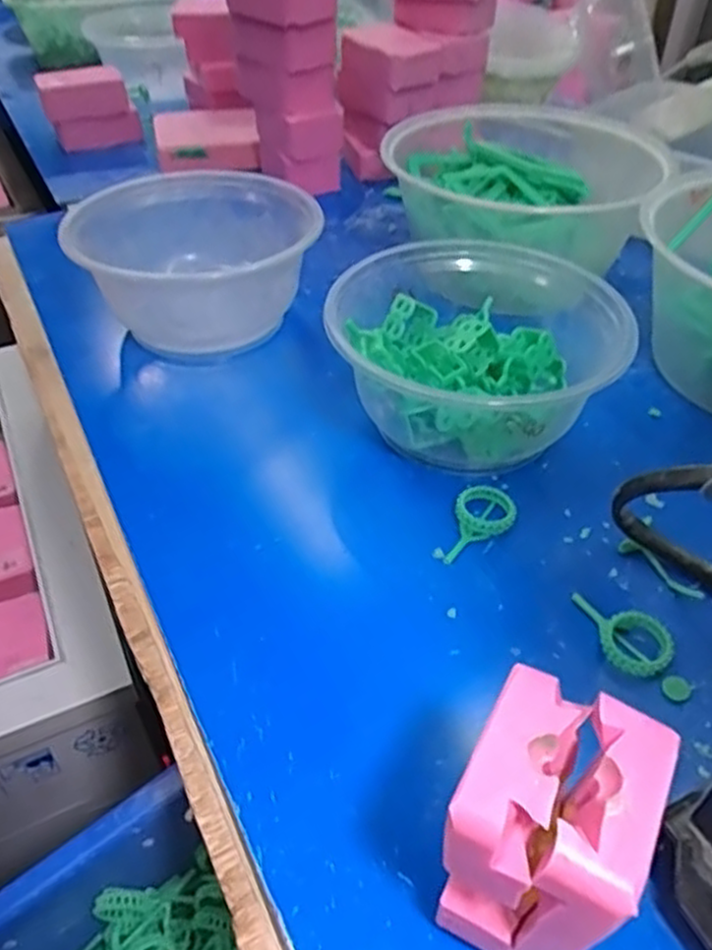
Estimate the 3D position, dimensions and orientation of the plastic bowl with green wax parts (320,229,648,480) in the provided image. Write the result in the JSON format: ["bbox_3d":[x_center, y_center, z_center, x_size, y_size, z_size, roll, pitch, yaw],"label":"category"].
[{"bbox_3d":[0.054,-0.056,0.350,0.125,0.061,0.126,0,44,0],"label":"plastic bowl with green wax parts"}]

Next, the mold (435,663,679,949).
[{"bbox_3d":[0.046,0.092,0.183,0.039,0.073,0.046,21,47,20],"label":"mold"}]

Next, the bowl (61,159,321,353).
[{"bbox_3d":[-0.087,-0.117,0.409,0.127,0.056,0.117,0,44,0],"label":"bowl"}]

